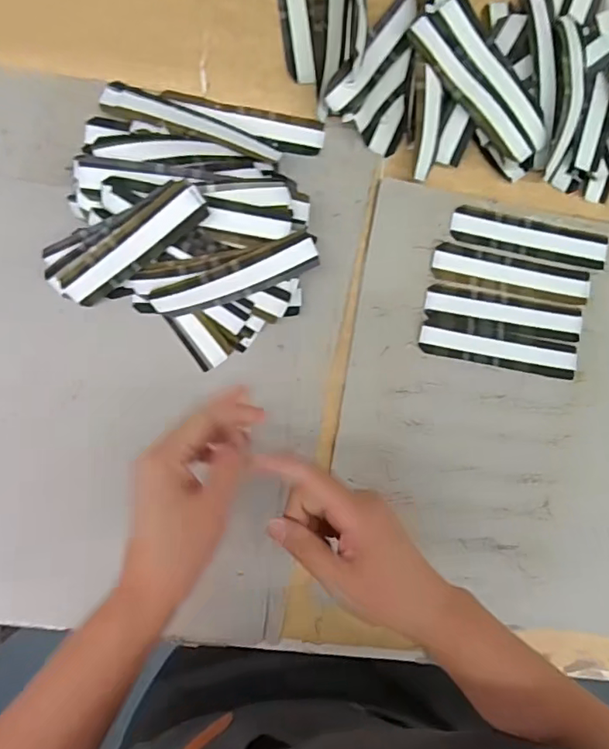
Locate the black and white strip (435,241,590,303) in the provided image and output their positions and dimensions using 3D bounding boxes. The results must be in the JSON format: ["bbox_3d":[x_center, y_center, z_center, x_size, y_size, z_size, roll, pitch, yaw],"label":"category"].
[{"bbox_3d":[0.184,-0.089,0.475,0.140,0.005,0.032,10,91,-4],"label":"black and white strip"}]

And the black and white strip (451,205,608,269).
[{"bbox_3d":[0.200,-0.123,0.475,0.139,0.007,0.032,11,91,-4],"label":"black and white strip"}]

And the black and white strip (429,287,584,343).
[{"bbox_3d":[0.179,-0.054,0.482,0.142,0.013,0.031,9,91,-4],"label":"black and white strip"}]

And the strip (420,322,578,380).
[{"bbox_3d":[0.173,-0.021,0.474,0.140,0.011,0.030,10,91,-4],"label":"strip"}]

